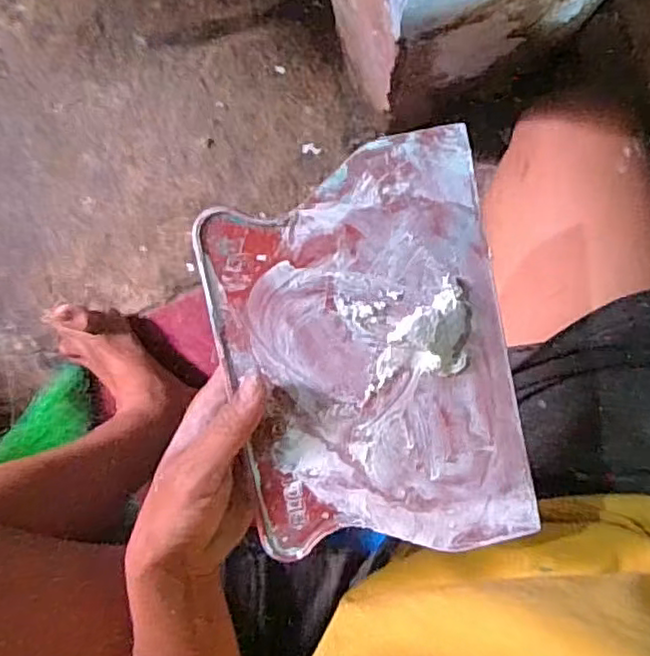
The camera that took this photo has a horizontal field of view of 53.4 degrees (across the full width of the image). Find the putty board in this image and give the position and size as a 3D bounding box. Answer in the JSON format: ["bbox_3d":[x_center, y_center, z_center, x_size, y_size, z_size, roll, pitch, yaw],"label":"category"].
[{"bbox_3d":[0.023,0.017,0.324,0.140,0.008,0.204,-12,96,-5],"label":"putty board"}]

